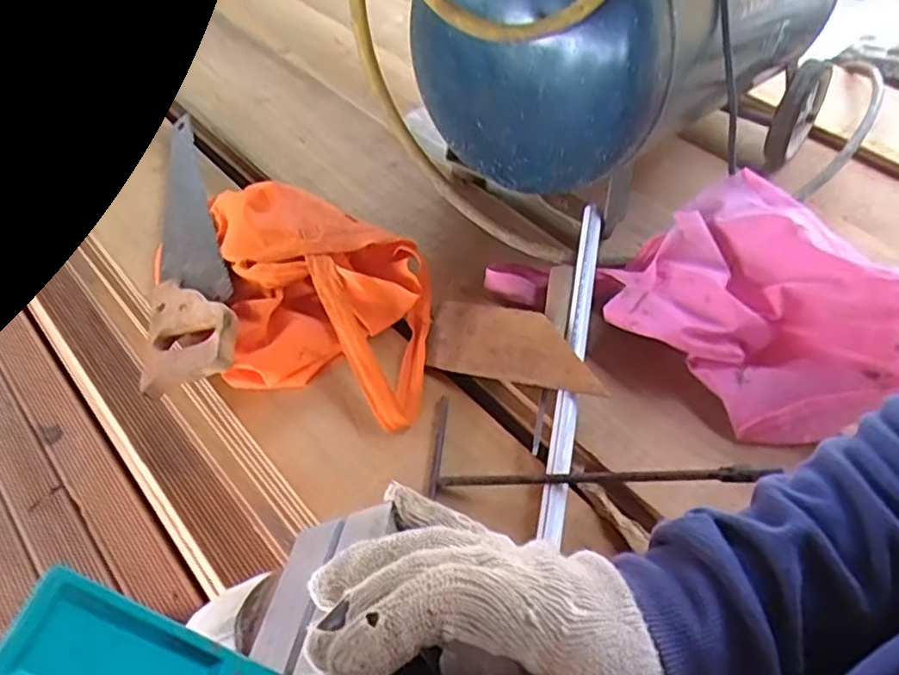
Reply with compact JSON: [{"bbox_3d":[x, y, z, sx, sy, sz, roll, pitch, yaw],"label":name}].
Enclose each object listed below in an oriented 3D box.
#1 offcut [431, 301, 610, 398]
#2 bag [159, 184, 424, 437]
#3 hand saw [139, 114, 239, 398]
[{"bbox_3d":[0.065,0.005,0.676,0.188,0.014,0.081,8,59,27],"label":"offcut"},{"bbox_3d":[-0.155,-0.049,0.714,0.282,0.076,0.268,7,50,8],"label":"bag"},{"bbox_3d":[-0.302,-0.146,0.819,0.104,0.022,0.536,-25,44,9],"label":"hand saw"}]

